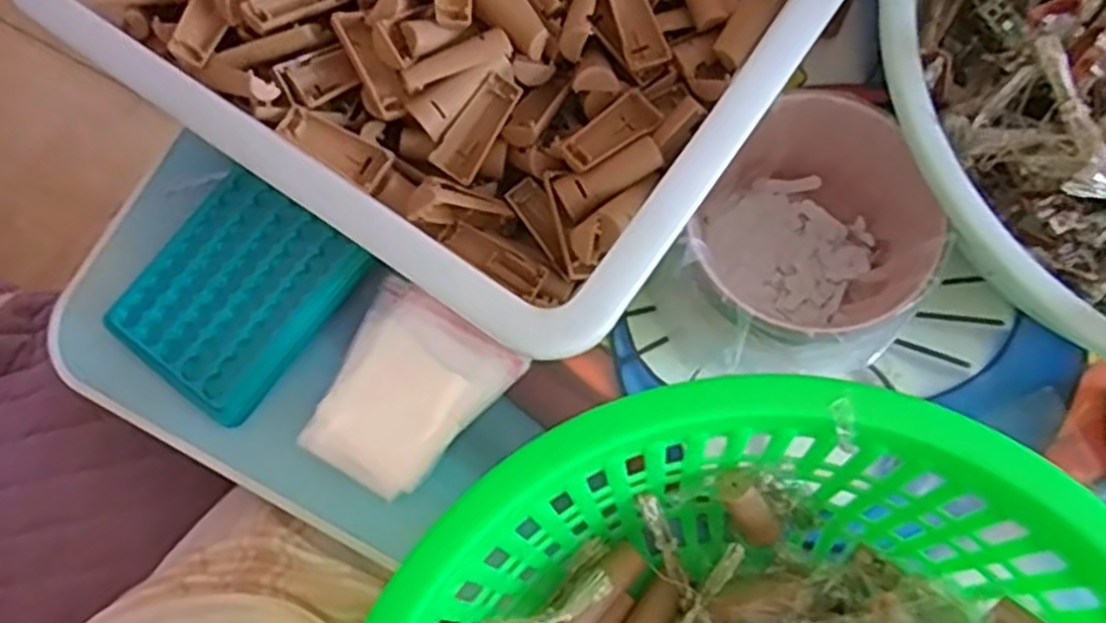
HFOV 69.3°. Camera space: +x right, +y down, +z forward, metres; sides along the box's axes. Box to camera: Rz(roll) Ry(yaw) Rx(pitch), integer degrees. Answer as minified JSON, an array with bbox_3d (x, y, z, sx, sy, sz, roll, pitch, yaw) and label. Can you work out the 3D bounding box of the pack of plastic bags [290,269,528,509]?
[{"bbox_3d":[-0.077,0.043,0.417,0.082,0.010,0.098,33,78,10],"label":"pack of plastic bags"}]

